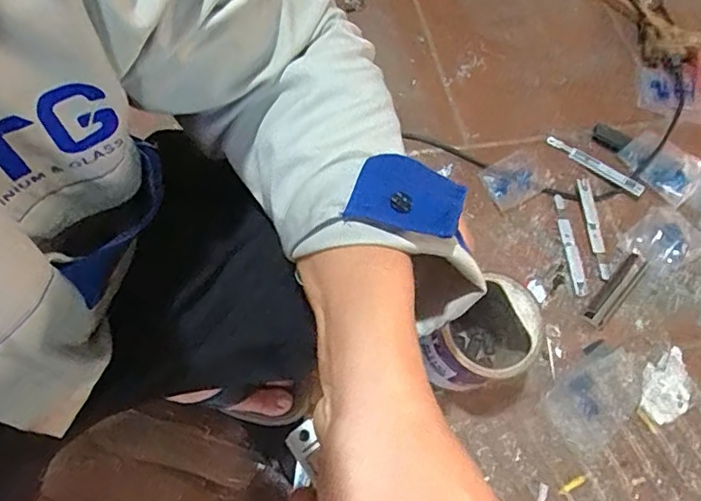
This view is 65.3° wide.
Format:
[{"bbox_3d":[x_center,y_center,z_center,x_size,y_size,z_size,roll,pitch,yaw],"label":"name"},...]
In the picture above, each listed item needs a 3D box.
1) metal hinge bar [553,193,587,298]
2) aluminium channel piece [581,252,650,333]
[{"bbox_3d":[0.357,-0.012,0.886,0.020,0.011,0.176,-3,64,-5],"label":"metal hinge bar"},{"bbox_3d":[0.421,0.063,0.863,0.034,0.013,0.153,41,68,13],"label":"aluminium channel piece"}]

